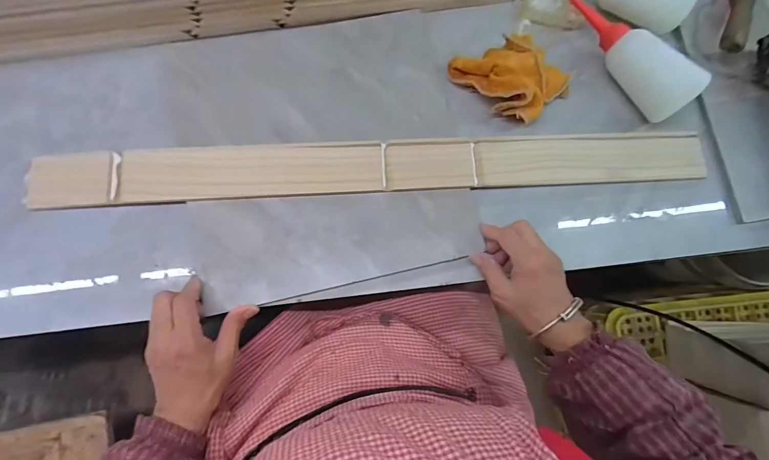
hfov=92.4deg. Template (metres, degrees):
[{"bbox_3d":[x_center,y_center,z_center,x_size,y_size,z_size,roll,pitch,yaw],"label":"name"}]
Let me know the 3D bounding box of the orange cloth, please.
[{"bbox_3d":[0.148,-0.179,0.420,0.109,0.040,0.110,-35,84,-7],"label":"orange cloth"}]

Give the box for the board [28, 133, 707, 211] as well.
[{"bbox_3d":[-0.005,-0.069,0.400,0.710,0.015,0.055,-3,84,-3],"label":"board"}]

